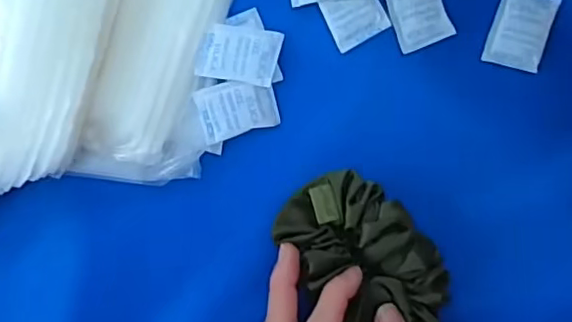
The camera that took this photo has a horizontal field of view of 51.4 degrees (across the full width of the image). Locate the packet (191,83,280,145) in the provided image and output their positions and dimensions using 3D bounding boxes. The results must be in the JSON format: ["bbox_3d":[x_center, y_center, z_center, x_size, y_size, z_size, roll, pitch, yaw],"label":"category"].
[{"bbox_3d":[-0.029,-0.031,0.352,0.045,0.004,0.032,-16,87,4],"label":"packet"}]

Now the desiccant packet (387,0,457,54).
[{"bbox_3d":[0.077,-0.089,0.345,0.032,0.004,0.045,-18,86,4],"label":"desiccant packet"}]

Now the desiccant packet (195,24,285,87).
[{"bbox_3d":[-0.028,-0.063,0.351,0.047,0.005,0.032,10,89,6],"label":"desiccant packet"}]

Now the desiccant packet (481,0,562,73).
[{"bbox_3d":[0.137,-0.077,0.346,0.032,0.004,0.045,18,90,6],"label":"desiccant packet"}]

